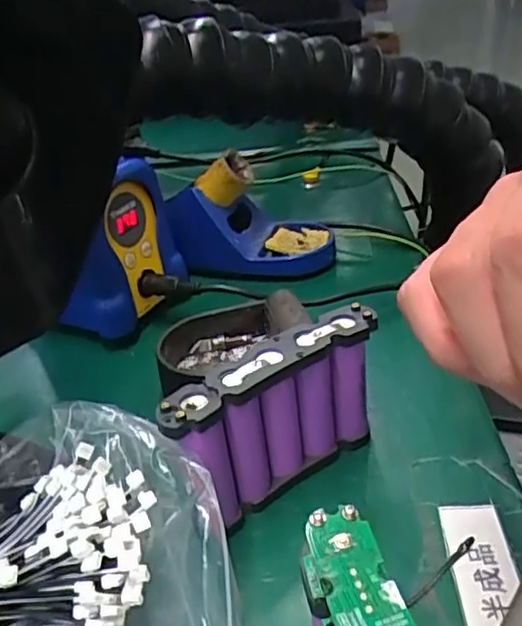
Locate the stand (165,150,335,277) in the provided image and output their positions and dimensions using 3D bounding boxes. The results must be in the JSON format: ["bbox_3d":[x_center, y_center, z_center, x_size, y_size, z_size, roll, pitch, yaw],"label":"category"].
[{"bbox_3d":[-0.009,-0.080,0.525,0.132,0.087,0.084,-9,31,-4],"label":"stand"}]

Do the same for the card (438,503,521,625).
[{"bbox_3d":[0.095,0.112,0.266,0.026,0.004,0.080,-10,31,9],"label":"card"}]

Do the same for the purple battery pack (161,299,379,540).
[{"bbox_3d":[0.008,0.052,0.307,0.112,0.080,0.023,-25,35,-28],"label":"purple battery pack"}]

